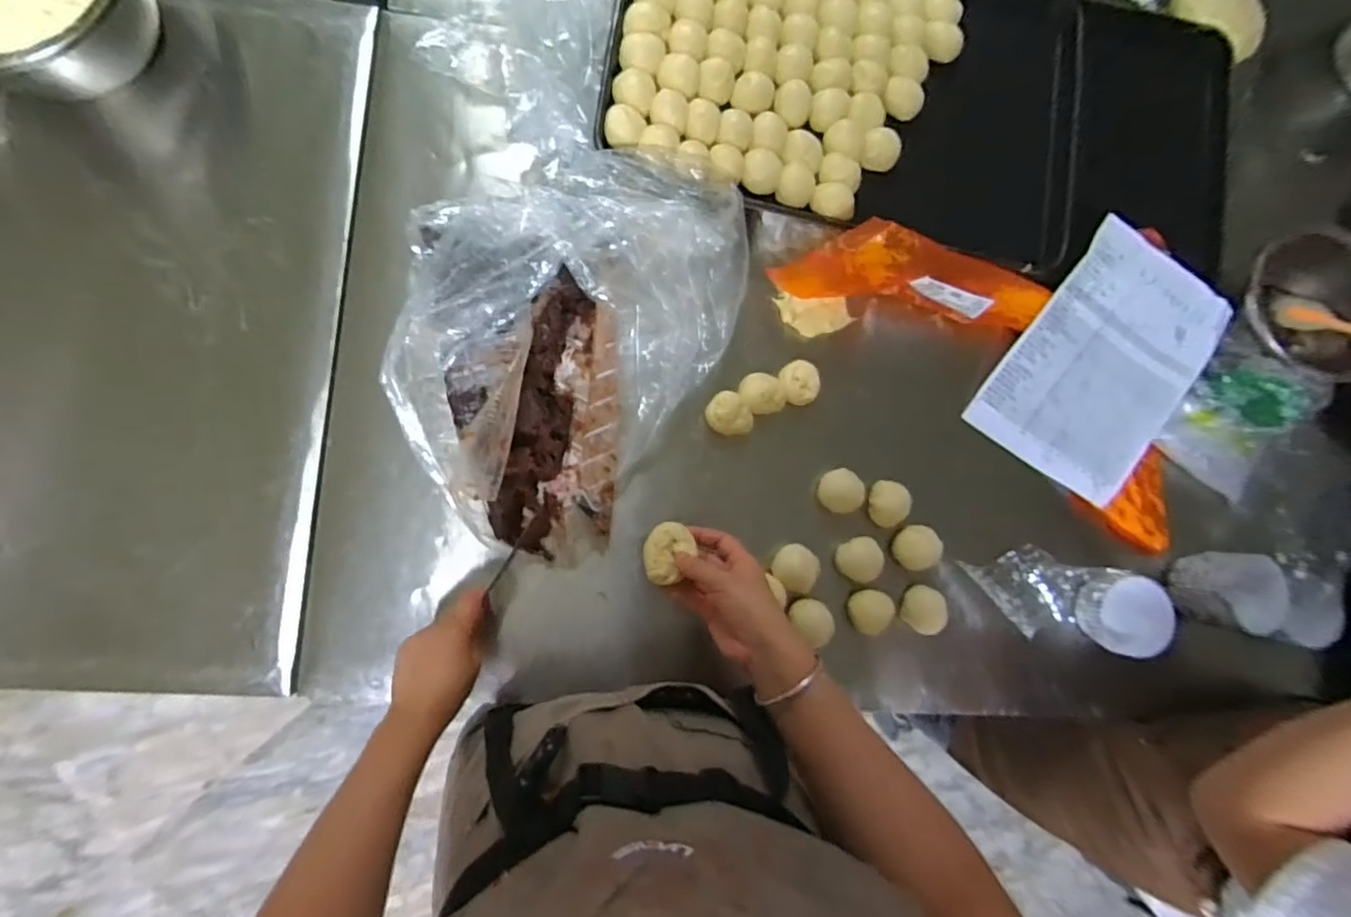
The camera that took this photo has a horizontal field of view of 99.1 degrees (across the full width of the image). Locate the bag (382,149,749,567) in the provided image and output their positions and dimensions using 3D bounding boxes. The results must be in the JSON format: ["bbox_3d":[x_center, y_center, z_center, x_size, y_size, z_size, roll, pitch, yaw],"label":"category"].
[{"bbox_3d":[-0.117,-0.119,0.623,0.341,0.114,0.435,13,84,-4],"label":"bag"}]

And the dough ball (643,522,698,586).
[{"bbox_3d":[-0.008,0.091,0.556,0.044,0.023,0.059,30,83,-2],"label":"dough ball"}]

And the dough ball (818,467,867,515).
[{"bbox_3d":[0.196,0.039,0.685,0.047,0.032,0.051,1,85,-6],"label":"dough ball"}]

